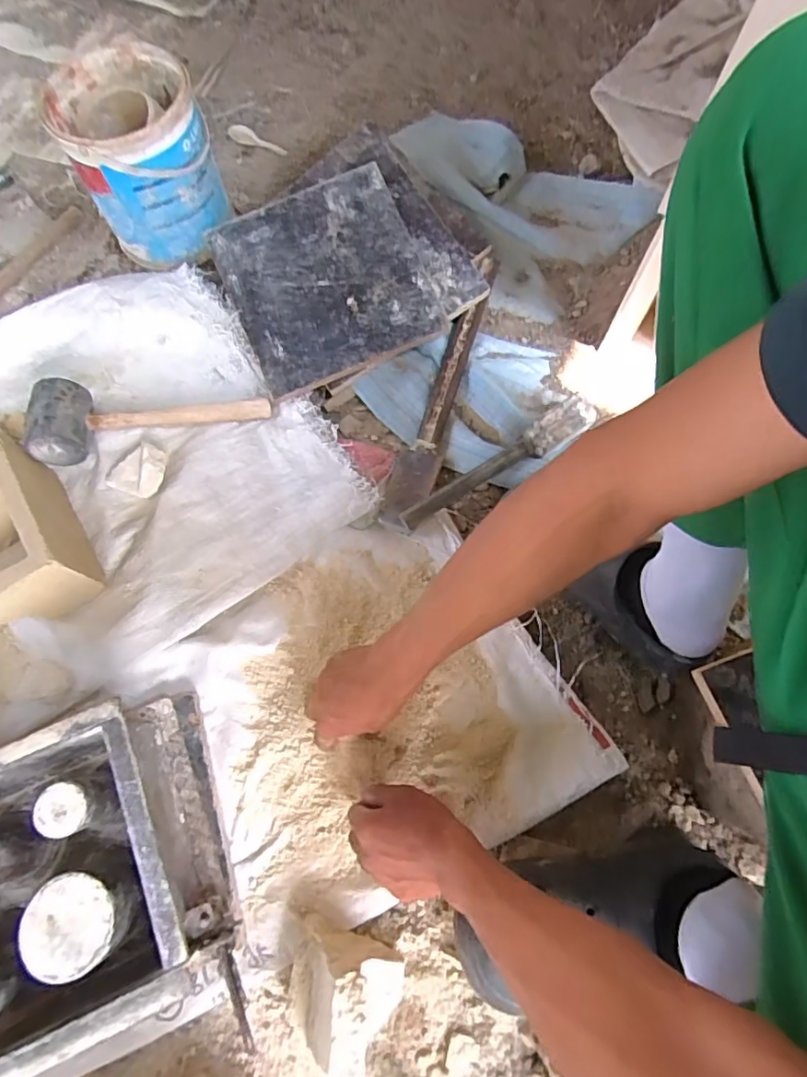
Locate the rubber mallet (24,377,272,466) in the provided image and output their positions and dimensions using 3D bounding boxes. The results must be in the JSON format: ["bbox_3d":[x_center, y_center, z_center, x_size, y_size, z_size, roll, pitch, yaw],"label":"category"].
[{"bbox_3d":[-0.314,-0.161,0.679,0.282,0.060,0.093,-10,73,-5],"label":"rubber mallet"}]

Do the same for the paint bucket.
[{"bbox_3d":[-0.339,-0.496,0.726,0.163,0.186,0.161,-1,68,2],"label":"paint bucket"}]

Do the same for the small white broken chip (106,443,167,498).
[{"bbox_3d":[-0.329,-0.088,0.672,0.061,0.021,0.060,16,73,5],"label":"small white broken chip"}]

